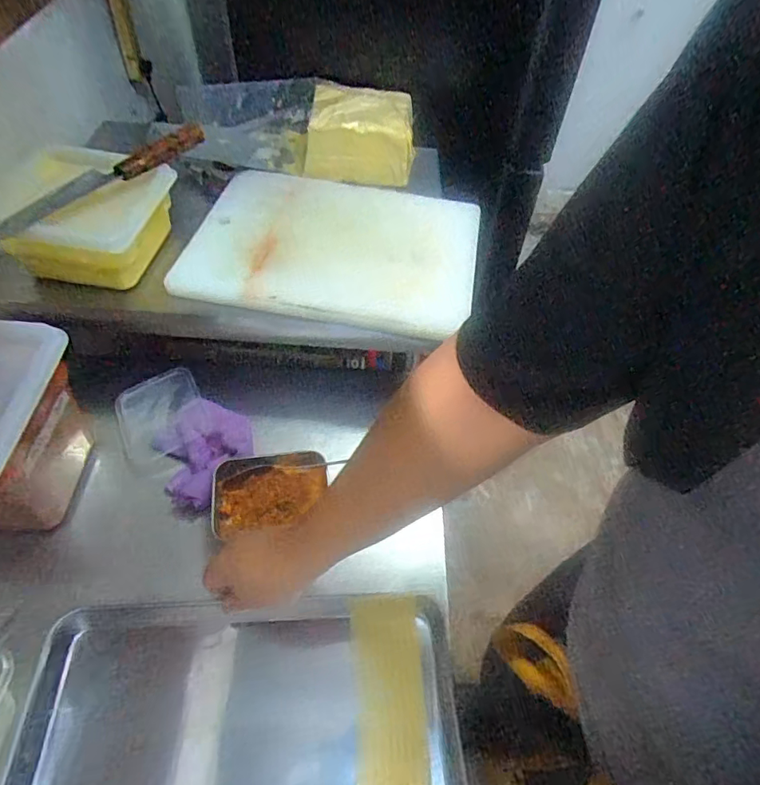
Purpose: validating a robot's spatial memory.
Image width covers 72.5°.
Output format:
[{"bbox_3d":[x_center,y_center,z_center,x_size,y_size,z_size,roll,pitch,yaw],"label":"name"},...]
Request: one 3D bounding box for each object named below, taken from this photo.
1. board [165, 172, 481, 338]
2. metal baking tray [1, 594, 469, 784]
[{"bbox_3d":[-0.061,-0.221,0.768,0.412,0.017,0.305,9,57,-4],"label":"board"},{"bbox_3d":[-0.127,0.352,0.477,0.405,0.041,0.296,-1,53,-4],"label":"metal baking tray"}]

